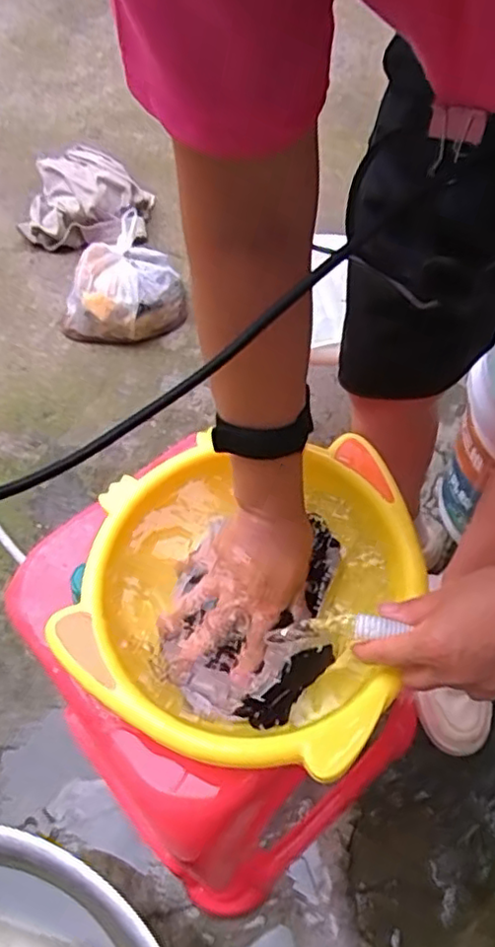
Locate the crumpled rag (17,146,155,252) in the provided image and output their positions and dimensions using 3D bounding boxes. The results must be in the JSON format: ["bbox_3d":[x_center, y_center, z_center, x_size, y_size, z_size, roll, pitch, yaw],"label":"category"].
[{"bbox_3d":[-0.391,-0.663,1.555,0.308,0.103,0.343,1,56,3],"label":"crumpled rag"}]

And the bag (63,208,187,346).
[{"bbox_3d":[-0.286,-0.415,1.385,0.268,0.112,0.253,-15,57,-8],"label":"bag"}]

